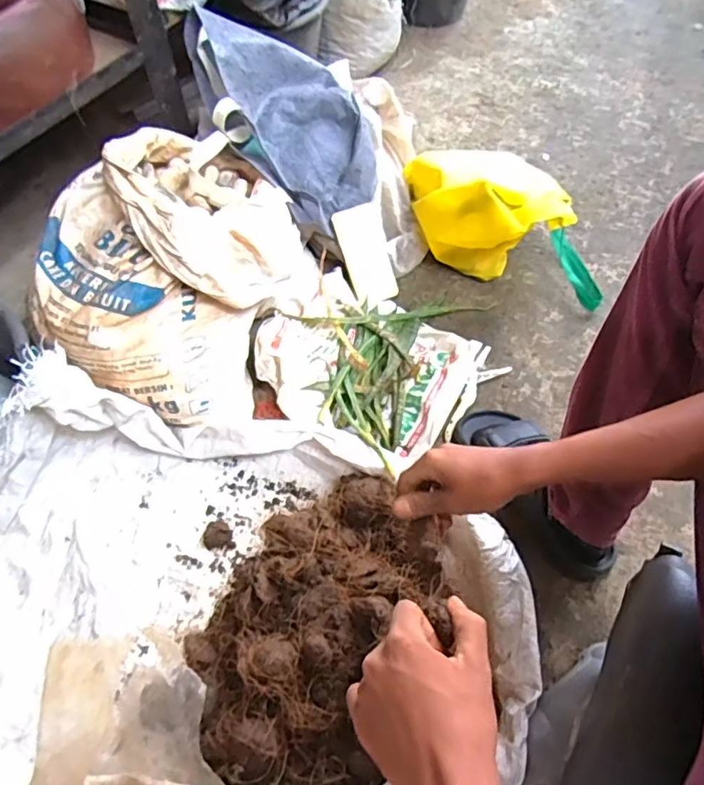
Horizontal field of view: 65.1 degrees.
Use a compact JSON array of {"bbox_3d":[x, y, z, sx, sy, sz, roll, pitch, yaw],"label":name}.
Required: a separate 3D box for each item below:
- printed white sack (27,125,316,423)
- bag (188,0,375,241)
[{"bbox_3d":[-0.263,-0.194,0.825,0.306,0.249,0.407,18,61,11],"label":"printed white sack"},{"bbox_3d":[-0.101,-0.441,0.931,0.291,0.071,0.348,-9,86,-25],"label":"bag"}]

